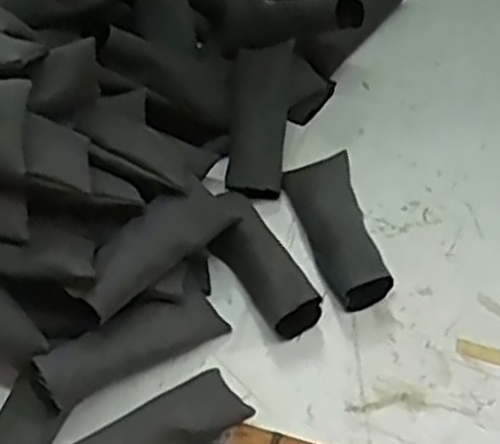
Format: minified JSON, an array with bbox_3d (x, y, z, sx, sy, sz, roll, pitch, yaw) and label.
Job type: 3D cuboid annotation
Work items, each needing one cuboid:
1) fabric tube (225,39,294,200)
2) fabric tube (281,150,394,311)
[{"bbox_3d":[0.004,-0.065,0.491,0.036,0.018,0.102,3,77,6],"label":"fabric tube"},{"bbox_3d":[0.049,0.001,0.456,0.040,0.025,0.103,-10,53,-4],"label":"fabric tube"}]

